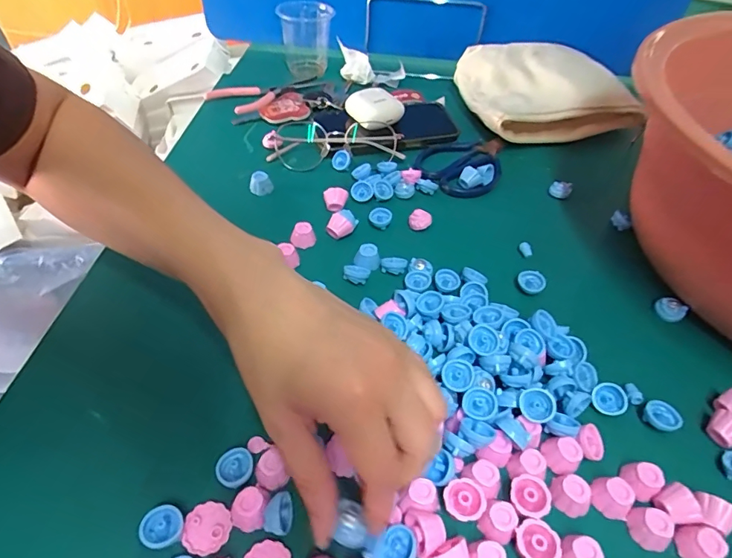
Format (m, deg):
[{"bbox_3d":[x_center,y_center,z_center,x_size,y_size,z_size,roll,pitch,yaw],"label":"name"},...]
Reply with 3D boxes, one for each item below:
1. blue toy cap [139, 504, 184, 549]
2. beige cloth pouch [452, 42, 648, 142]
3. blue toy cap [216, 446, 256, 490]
[{"bbox_3d":[-0.099,0.121,0.222,0.019,0.006,0.019,2,48,-3],"label":"blue toy cap"},{"bbox_3d":[0.195,-0.211,0.511,0.165,0.057,0.136,-8,48,-11],"label":"beige cloth pouch"},{"bbox_3d":[-0.069,0.102,0.245,0.020,0.009,0.019,2,48,-3],"label":"blue toy cap"}]

